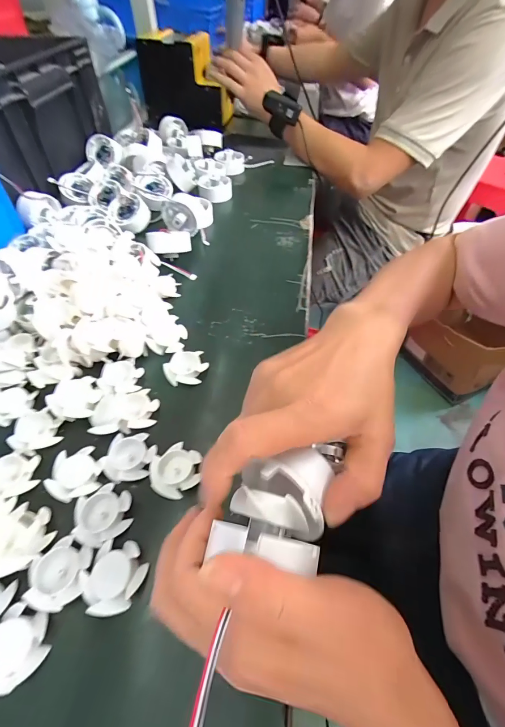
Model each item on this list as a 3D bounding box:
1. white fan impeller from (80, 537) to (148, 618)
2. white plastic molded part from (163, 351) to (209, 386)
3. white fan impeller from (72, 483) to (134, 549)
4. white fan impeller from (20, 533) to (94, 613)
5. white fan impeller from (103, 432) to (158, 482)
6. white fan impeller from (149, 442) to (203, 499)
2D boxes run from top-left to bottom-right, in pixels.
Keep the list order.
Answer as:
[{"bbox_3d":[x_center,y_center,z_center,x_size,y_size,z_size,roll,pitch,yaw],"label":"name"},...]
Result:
[{"bbox_3d":[-0.092,0.142,0.218,0.037,0.013,0.041,24,55,17],"label":"white fan impeller"},{"bbox_3d":[-0.066,0.004,0.325,0.038,0.011,0.037,13,53,9],"label":"white plastic molded part"},{"bbox_3d":[-0.111,0.112,0.242,0.040,0.010,0.037,0,52,-1],"label":"white fan impeller"},{"bbox_3d":[-0.129,0.142,0.221,0.040,0.013,0.036,-34,59,-24],"label":"white fan impeller"},{"bbox_3d":[-0.100,0.076,0.269,0.037,0.010,0.038,5,52,3],"label":"white fan impeller"},{"bbox_3d":[-0.060,0.087,0.262,0.041,0.015,0.037,-24,56,-19],"label":"white fan impeller"}]

